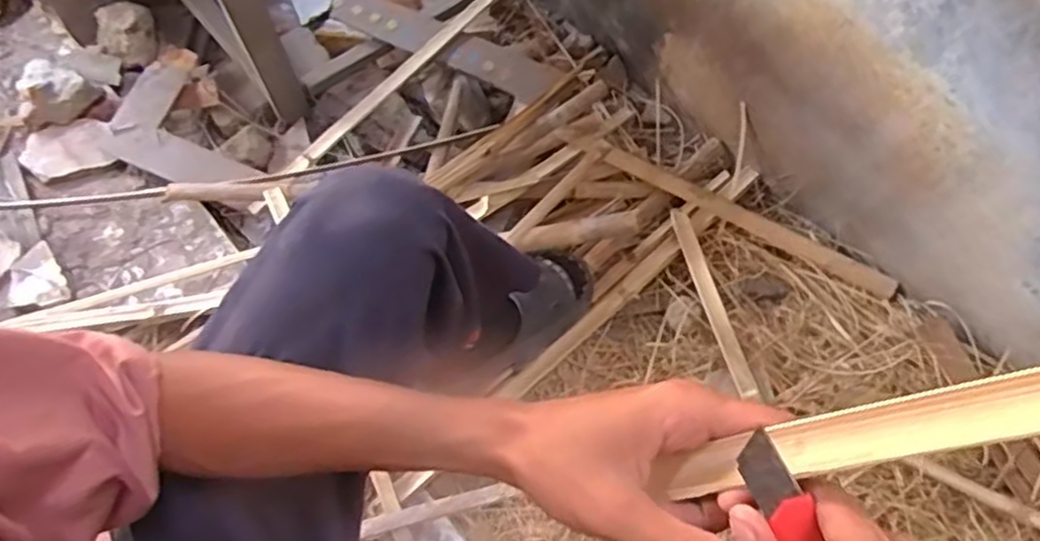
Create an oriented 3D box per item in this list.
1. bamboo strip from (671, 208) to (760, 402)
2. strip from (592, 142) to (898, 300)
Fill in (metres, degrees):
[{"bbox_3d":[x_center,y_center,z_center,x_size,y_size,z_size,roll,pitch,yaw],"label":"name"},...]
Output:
[{"bbox_3d":[0.270,0.043,1.003,0.028,0.006,0.280,-17,73,-1],"label":"bamboo strip"},{"bbox_3d":[0.319,-0.079,1.032,0.459,0.011,0.031,28,73,10],"label":"strip"}]

